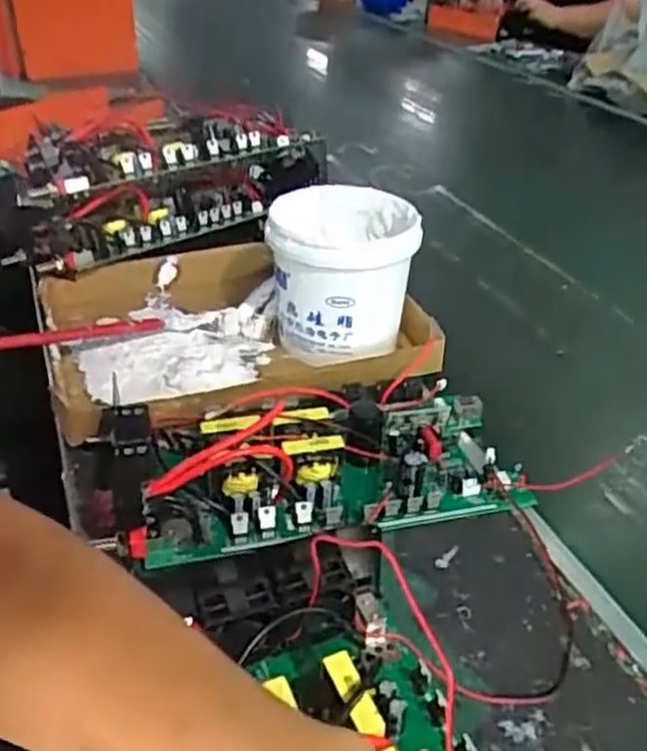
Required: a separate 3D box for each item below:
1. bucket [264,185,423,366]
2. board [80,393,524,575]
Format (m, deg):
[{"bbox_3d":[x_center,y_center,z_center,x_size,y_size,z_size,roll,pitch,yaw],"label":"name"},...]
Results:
[{"bbox_3d":[0.013,-0.080,0.637,0.118,0.125,0.117,1,34,-1],"label":"bucket"},{"bbox_3d":[-0.018,0.045,0.508,0.298,0.060,0.139,-6,35,-12],"label":"board"}]

